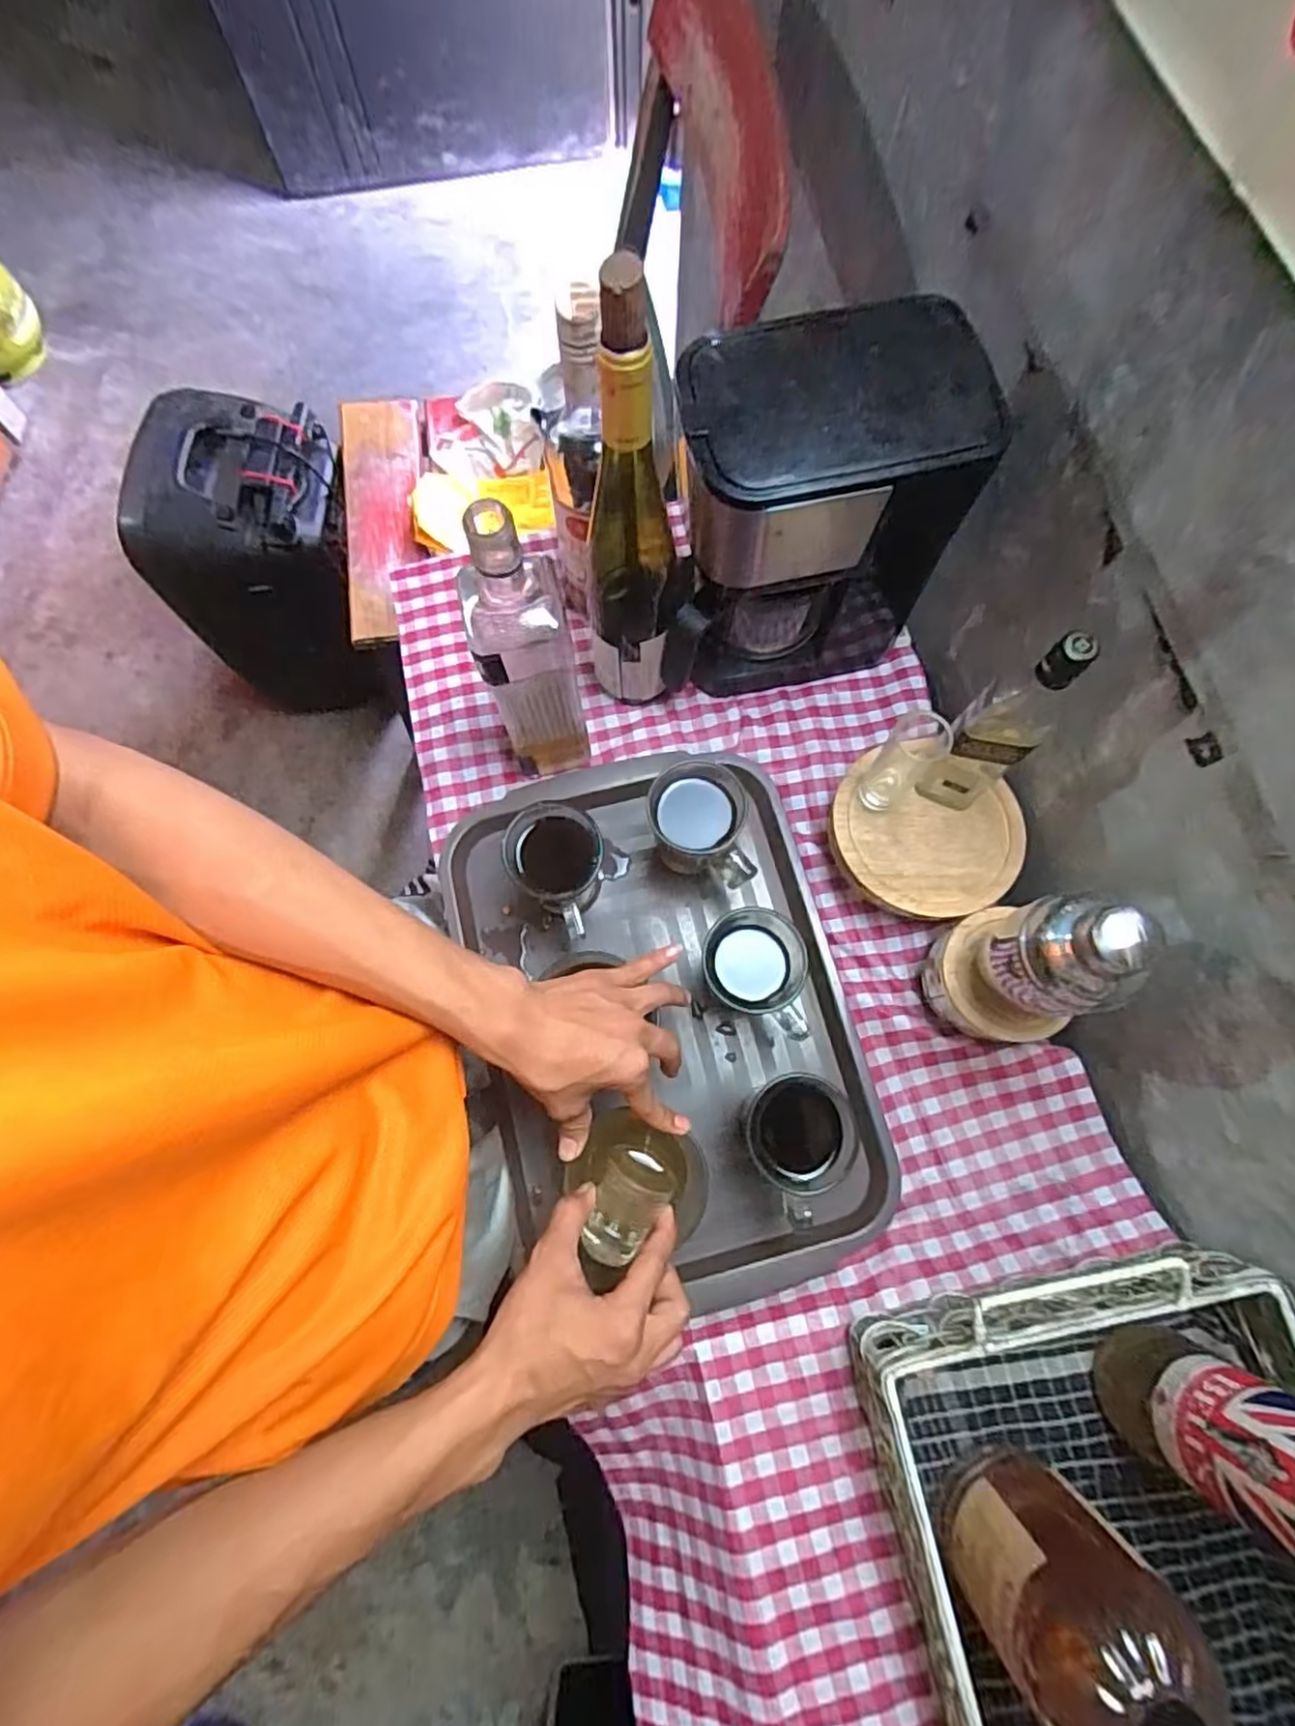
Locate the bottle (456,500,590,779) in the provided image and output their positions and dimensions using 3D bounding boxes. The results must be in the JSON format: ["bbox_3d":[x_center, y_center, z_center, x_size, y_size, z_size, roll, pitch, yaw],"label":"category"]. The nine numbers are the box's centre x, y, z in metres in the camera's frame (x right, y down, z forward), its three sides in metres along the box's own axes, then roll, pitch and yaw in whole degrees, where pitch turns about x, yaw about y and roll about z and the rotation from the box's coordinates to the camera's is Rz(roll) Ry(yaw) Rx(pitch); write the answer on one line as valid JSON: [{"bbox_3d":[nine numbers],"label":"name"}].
[{"bbox_3d":[-0.090,-0.147,0.514,0.067,0.280,0.065,-19,76,-5],"label":"bottle"}]

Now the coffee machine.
[{"bbox_3d":[0.116,-0.252,0.549,0.184,0.259,0.122,-8,75,-2],"label":"coffee machine"}]

